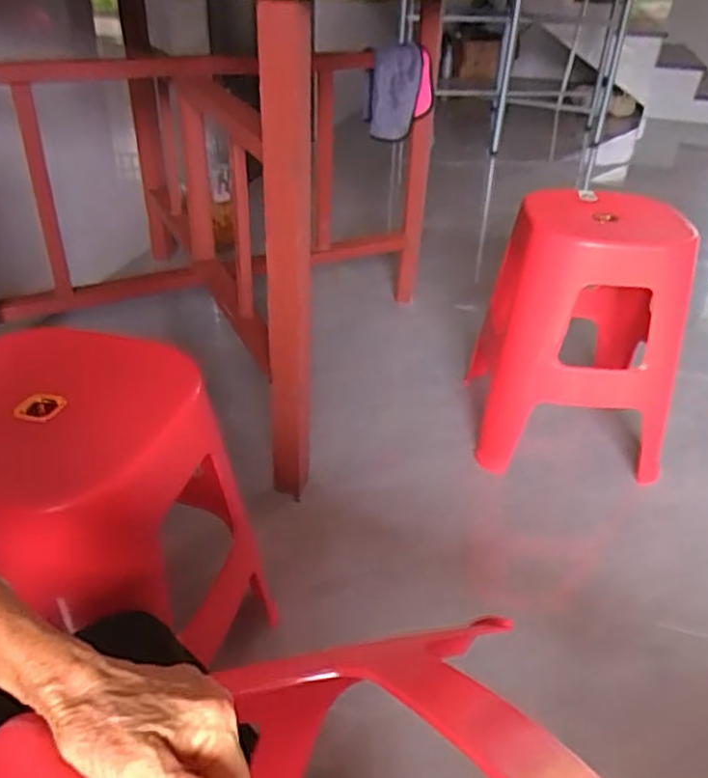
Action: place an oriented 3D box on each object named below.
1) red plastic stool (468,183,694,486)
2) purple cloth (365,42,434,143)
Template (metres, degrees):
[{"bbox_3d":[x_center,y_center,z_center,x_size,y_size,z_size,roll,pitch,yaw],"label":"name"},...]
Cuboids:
[{"bbox_3d":[0.426,-0.101,1.298,0.318,0.467,0.318,3,34,1],"label":"red plastic stool"},{"bbox_3d":[0.104,-0.688,1.576,0.157,0.266,0.069,13,67,4],"label":"purple cloth"}]

